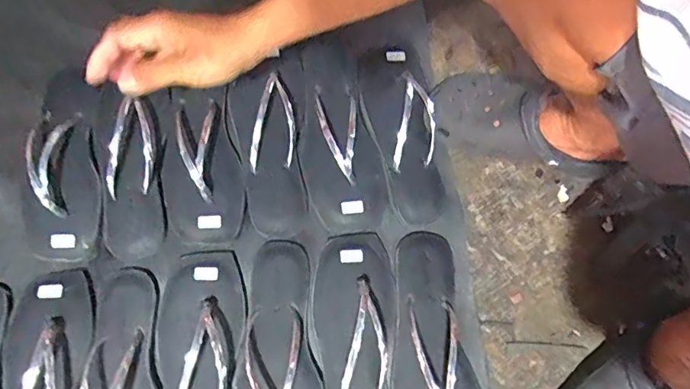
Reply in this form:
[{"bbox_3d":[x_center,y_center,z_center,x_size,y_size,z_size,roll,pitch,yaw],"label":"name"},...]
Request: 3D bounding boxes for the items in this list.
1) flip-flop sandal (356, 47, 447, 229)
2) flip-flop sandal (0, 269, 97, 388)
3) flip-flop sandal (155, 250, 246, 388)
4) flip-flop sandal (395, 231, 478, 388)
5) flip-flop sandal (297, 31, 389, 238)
[{"bbox_3d":[0.070,-0.086,0.632,0.091,0.048,0.240,-5,71,-4],"label":"flip-flop sandal"},{"bbox_3d":[-0.307,0.198,0.517,0.085,0.037,0.237,-3,71,-4],"label":"flip-flop sandal"},{"bbox_3d":[-0.151,0.178,0.524,0.085,0.037,0.245,0,70,-3],"label":"flip-flop sandal"},{"bbox_3d":[0.095,0.166,0.556,0.094,0.055,0.261,-5,71,-4],"label":"flip-flop sandal"},{"bbox_3d":[-0.006,-0.076,0.622,0.096,0.049,0.242,-5,71,-4],"label":"flip-flop sandal"}]

